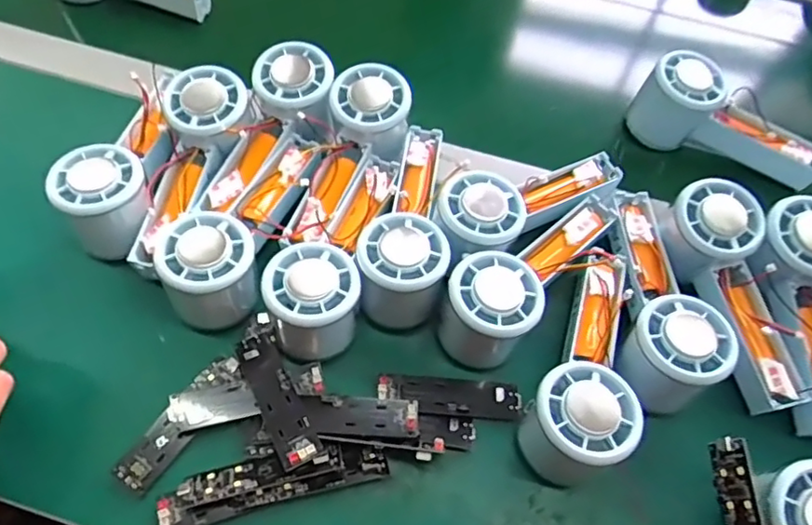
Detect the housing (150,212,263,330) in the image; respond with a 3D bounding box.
[{"bbox_3d":[-0.124,0.006,0.381,0.057,0.054,0.054,2,61,-3],"label":"housing"}]

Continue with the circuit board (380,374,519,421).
[{"bbox_3d":[0.028,0.085,0.381,0.091,0.009,0.025,4,61,-2],"label":"circuit board"}]

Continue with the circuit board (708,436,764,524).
[{"bbox_3d":[0.170,0.132,0.301,0.012,0.024,0.080,2,65,-3],"label":"circuit board"}]

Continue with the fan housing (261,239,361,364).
[{"bbox_3d":[-0.058,0.024,0.375,0.054,0.052,0.057,2,61,-3],"label":"fan housing"}]

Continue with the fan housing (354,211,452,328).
[{"bbox_3d":[-0.003,0.005,0.389,0.054,0.056,0.058,2,61,-3],"label":"fan housing"}]

